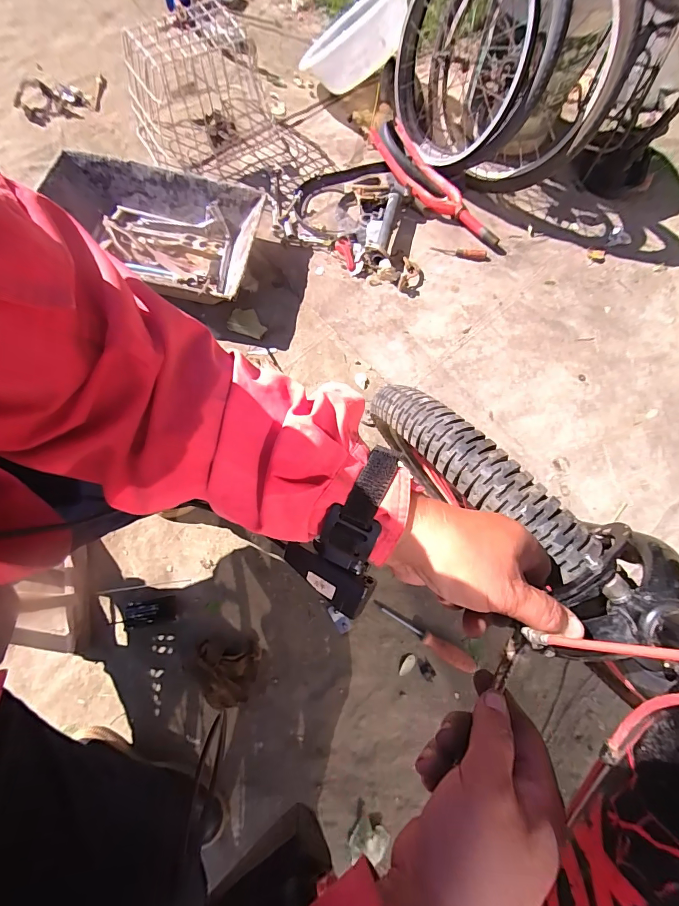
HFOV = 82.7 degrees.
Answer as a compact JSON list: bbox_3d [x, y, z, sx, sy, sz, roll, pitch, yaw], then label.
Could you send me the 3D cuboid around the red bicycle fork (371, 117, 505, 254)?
[{"bbox_3d":[0.251,-0.708,1.041,0.127,0.046,0.495,-31,77,-14],"label":"red bicycle fork"}]

